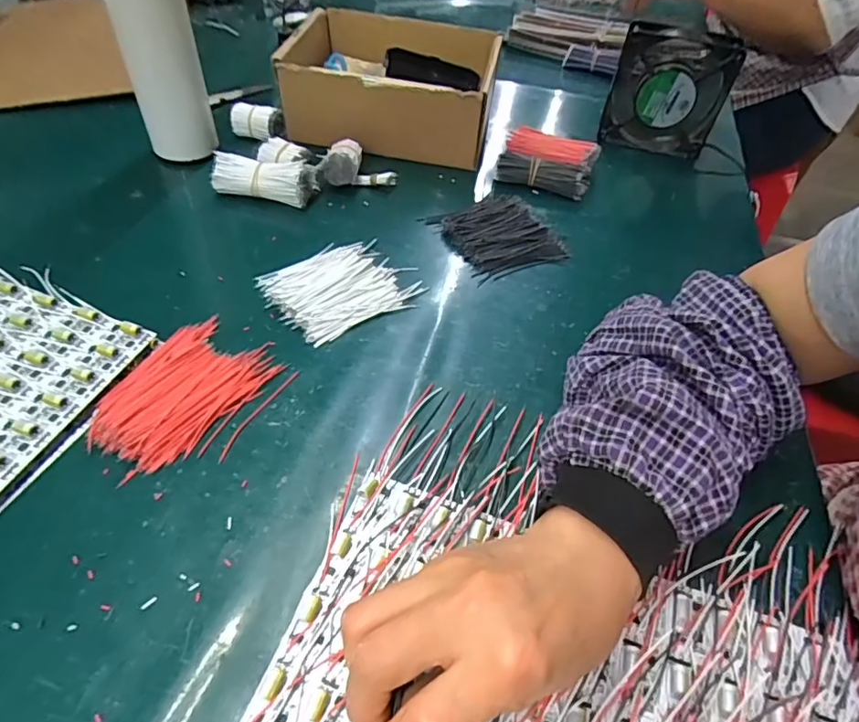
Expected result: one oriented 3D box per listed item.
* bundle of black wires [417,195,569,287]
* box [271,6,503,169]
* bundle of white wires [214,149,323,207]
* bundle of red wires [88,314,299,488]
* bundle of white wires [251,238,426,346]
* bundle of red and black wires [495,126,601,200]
[{"bbox_3d":[0.064,-0.122,0.495,0.099,0.013,0.108,-18,52,-20],"label":"bundle of black wires"},{"bbox_3d":[-0.039,-0.321,0.604,0.217,0.084,0.201,11,48,5],"label":"box"},{"bbox_3d":[-0.160,-0.176,0.508,0.095,0.033,0.036,8,48,2],"label":"bundle of white wires"},{"bbox_3d":[-0.158,0.020,0.349,0.097,0.011,0.119,15,49,9],"label":"bundle of red wires"},{"bbox_3d":[-0.073,-0.064,0.433,0.116,0.010,0.092,-28,56,-27],"label":"bundle of white wires"},{"bbox_3d":[0.127,-0.214,0.564,0.097,0.036,0.064,17,49,10],"label":"bundle of red and black wires"}]

